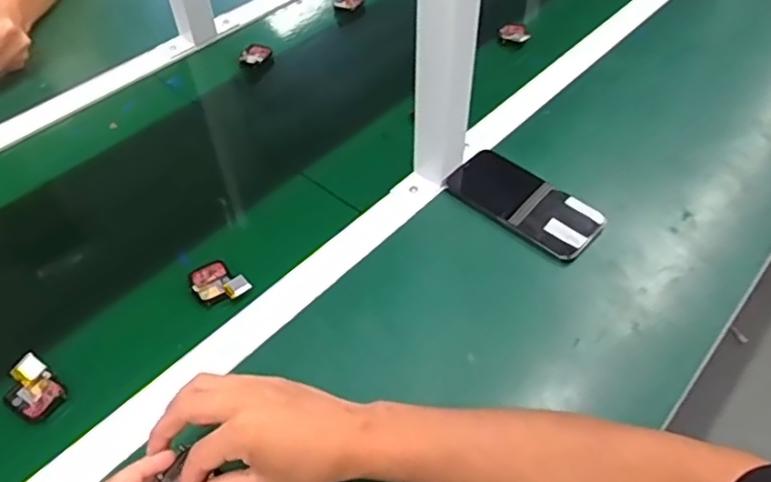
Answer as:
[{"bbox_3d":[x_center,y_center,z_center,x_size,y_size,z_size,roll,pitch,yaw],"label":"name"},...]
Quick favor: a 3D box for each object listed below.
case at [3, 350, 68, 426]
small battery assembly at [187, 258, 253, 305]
[{"bbox_3d":[-0.295,0.125,0.505,0.048,0.028,0.040,30,56,24],"label":"case"},{"bbox_3d":[-0.160,0.040,0.573,0.057,0.014,0.039,35,58,27],"label":"small battery assembly"}]

